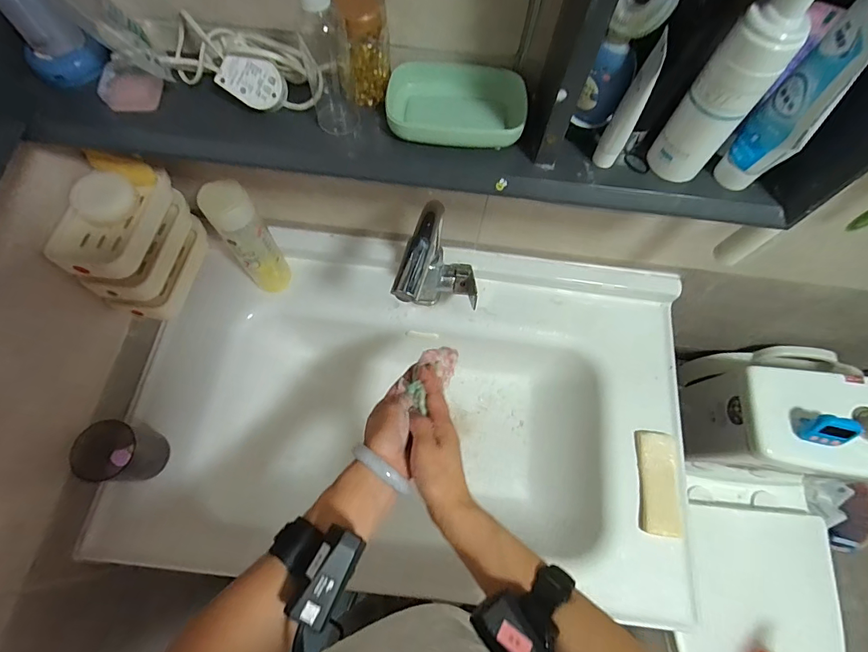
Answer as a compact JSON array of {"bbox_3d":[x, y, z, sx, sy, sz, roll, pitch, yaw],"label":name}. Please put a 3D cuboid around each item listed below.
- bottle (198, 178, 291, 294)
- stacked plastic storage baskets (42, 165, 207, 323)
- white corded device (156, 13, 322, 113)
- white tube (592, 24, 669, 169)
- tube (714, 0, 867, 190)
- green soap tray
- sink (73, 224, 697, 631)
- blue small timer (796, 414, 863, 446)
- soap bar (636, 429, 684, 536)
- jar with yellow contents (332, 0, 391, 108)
[{"bbox_3d":[-0.261,-0.119,0.613,0.056,0.204,0.049,-31,73,-13],"label":"bottle"},{"bbox_3d":[-0.371,-0.100,0.538,0.084,0.138,0.150,10,68,2],"label":"stacked plastic storage baskets"},{"bbox_3d":[-0.179,-0.236,0.391,0.158,0.039,0.065,16,69,4],"label":"white corded device"},{"bbox_3d":[0.158,-0.175,0.343,0.020,0.106,0.031,29,70,9],"label":"white tube"},{"bbox_3d":[0.274,-0.160,0.321,0.036,0.147,0.047,-5,69,-4],"label":"tube"},{"bbox_3d":[0.021,-0.201,0.395,0.125,0.025,0.081,4,68,-1],"label":"green soap tray"},{"bbox_3d":[-0.031,0.134,0.685,0.787,0.174,0.501,6,68,0],"label":"sink"},{"bbox_3d":[0.602,0.160,0.649,0.057,0.049,0.035,18,69,5],"label":"blue small timer"},{"bbox_3d":[0.319,0.221,0.604,0.055,0.024,0.135,8,68,1],"label":"soap bar"},{"bbox_3d":[-0.057,-0.244,0.371,0.038,0.089,0.044,18,69,5],"label":"jar with yellow contents"}]

